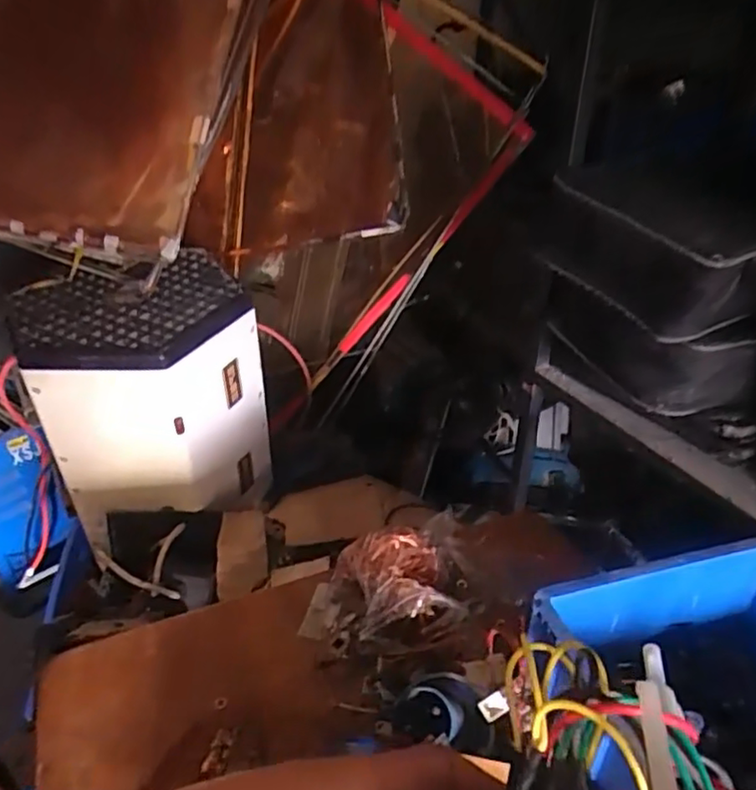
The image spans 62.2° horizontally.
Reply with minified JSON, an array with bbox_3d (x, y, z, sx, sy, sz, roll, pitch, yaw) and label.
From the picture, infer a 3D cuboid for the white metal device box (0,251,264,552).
[{"bbox_3d":[-0.488,0.016,1.388,0.449,0.501,0.359,2,30,-1],"label":"white metal device box"}]

